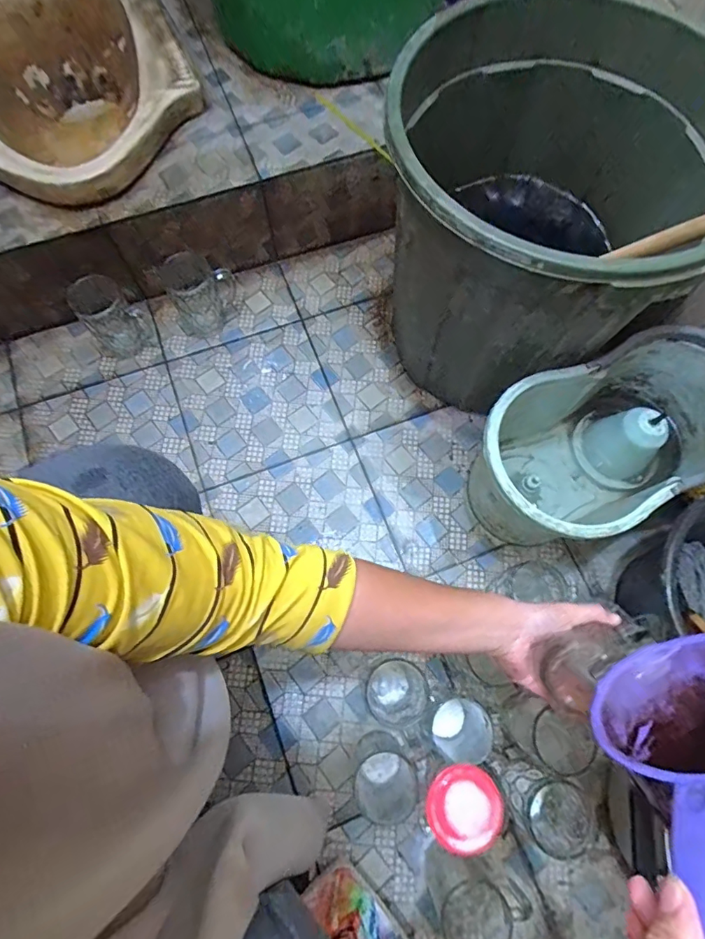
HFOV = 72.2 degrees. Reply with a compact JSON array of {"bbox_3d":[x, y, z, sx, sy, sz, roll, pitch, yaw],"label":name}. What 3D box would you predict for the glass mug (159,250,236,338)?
[{"bbox_3d":[-0.262,-0.300,0.832,0.119,0.115,0.111,-15,71,-5],"label":"glass mug"}]

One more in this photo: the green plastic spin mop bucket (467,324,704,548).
[{"bbox_3d":[0.348,-0.025,0.690,0.373,0.210,0.203,-24,72,-8],"label":"green plastic spin mop bucket"}]

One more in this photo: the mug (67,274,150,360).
[{"bbox_3d":[-0.401,-0.256,0.811,0.093,0.127,0.092,0,71,0],"label":"mug"}]

